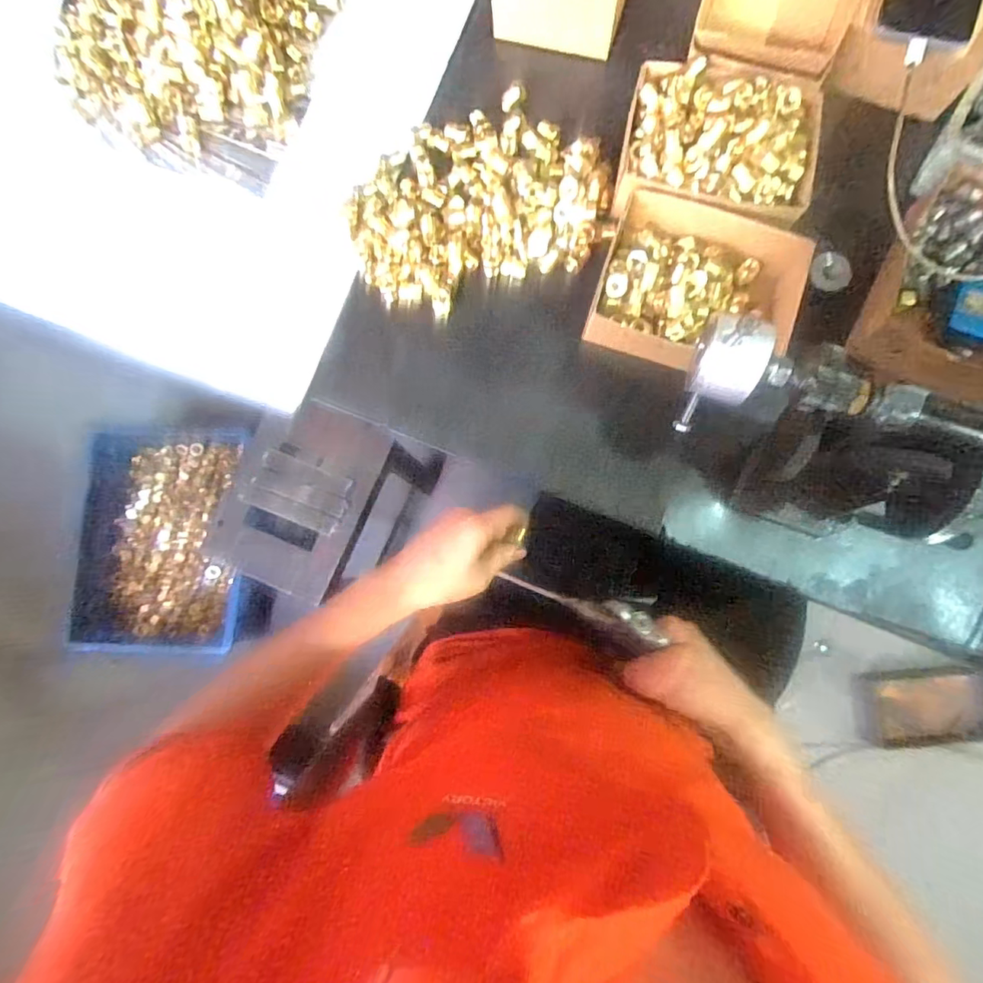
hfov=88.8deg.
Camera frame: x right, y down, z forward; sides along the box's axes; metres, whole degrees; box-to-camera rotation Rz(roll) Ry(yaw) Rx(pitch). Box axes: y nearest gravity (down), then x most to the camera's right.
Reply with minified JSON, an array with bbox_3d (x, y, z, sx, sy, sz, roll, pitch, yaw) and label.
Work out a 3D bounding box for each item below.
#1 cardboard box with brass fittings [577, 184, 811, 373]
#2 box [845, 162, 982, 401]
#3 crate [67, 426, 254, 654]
[{"bbox_3d":[0.174,-0.172,0.428,0.155,0.057,0.142,18,83,4],"label":"cardboard box with brass fittings"},{"bbox_3d":[0.402,-0.165,0.419,0.145,0.048,0.187,26,84,5],"label":"box"},{"bbox_3d":[-0.625,0.084,0.990,0.320,0.149,0.440,4,83,2],"label":"crate"}]

